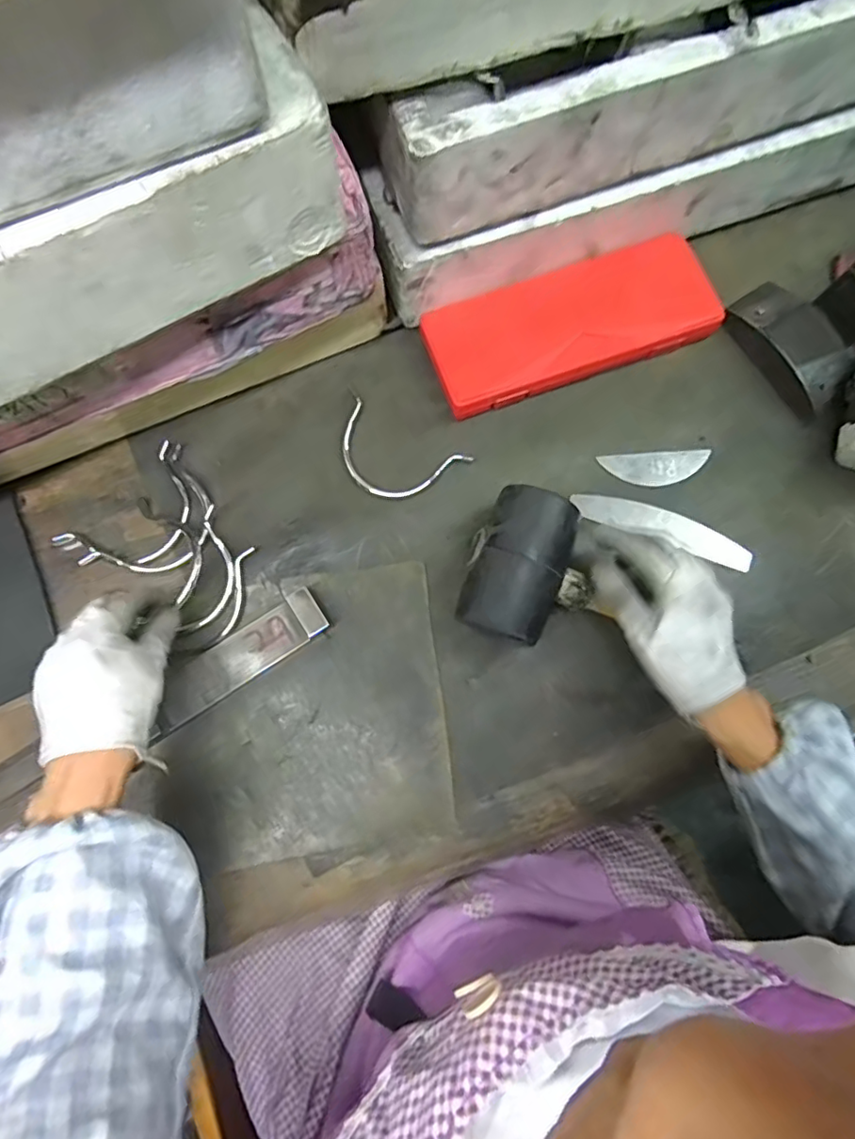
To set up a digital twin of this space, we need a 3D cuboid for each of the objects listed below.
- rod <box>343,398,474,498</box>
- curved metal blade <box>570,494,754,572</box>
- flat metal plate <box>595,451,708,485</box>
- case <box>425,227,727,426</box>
[{"bbox_3d":[-0.027,-0.094,0.505,0.112,0.011,0.067,29,80,5],"label":"rod"},{"bbox_3d":[0.199,-0.037,0.502,0.153,0.006,0.026,20,79,3],"label":"curved metal blade"},{"bbox_3d":[0.200,-0.088,0.517,0.095,0.005,0.031,-2,78,-3],"label":"flat metal plate"},{"bbox_3d":[0.122,-0.216,0.519,0.243,0.033,0.100,-19,79,-4],"label":"case"}]

